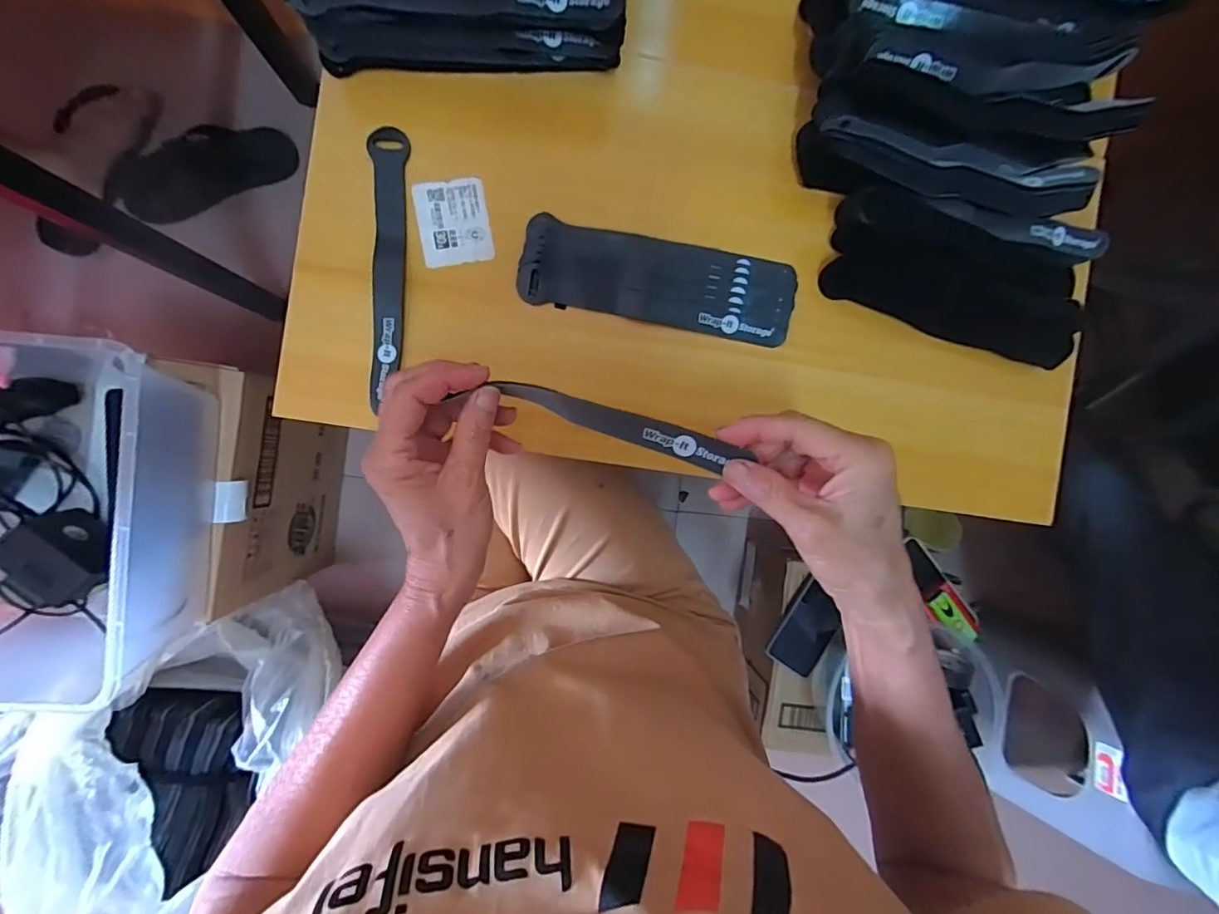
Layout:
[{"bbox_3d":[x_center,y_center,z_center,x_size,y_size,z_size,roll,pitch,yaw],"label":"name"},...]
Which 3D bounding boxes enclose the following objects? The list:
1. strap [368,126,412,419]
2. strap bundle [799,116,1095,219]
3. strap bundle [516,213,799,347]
[{"bbox_3d":[-0.153,-0.131,0.353,0.024,0.011,0.185,2,91,-5],"label":"strap"},{"bbox_3d":[0.234,-0.198,0.366,0.198,0.037,0.034,11,90,-5],"label":"strap bundle"},{"bbox_3d":[0.038,-0.127,0.373,0.198,0.005,0.061,9,90,-5],"label":"strap bundle"}]

